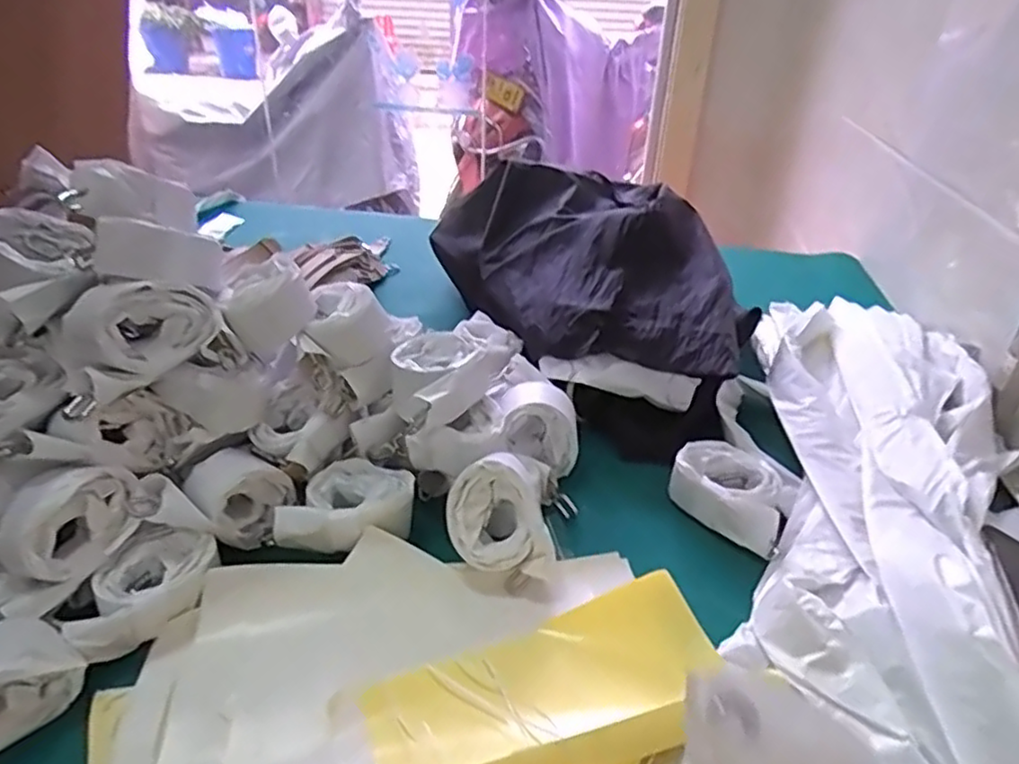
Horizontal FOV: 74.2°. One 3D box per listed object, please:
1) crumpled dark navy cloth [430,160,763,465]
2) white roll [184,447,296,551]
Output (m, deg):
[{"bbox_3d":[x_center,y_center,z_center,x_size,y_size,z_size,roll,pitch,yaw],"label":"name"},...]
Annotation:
[{"bbox_3d":[0.115,-0.126,0.894,0.316,0.183,0.500,-8,33,-17],"label":"crumpled dark navy cloth"},{"bbox_3d":[-0.229,0.097,0.579,0.053,0.068,0.074,27,39,34],"label":"white roll"}]

